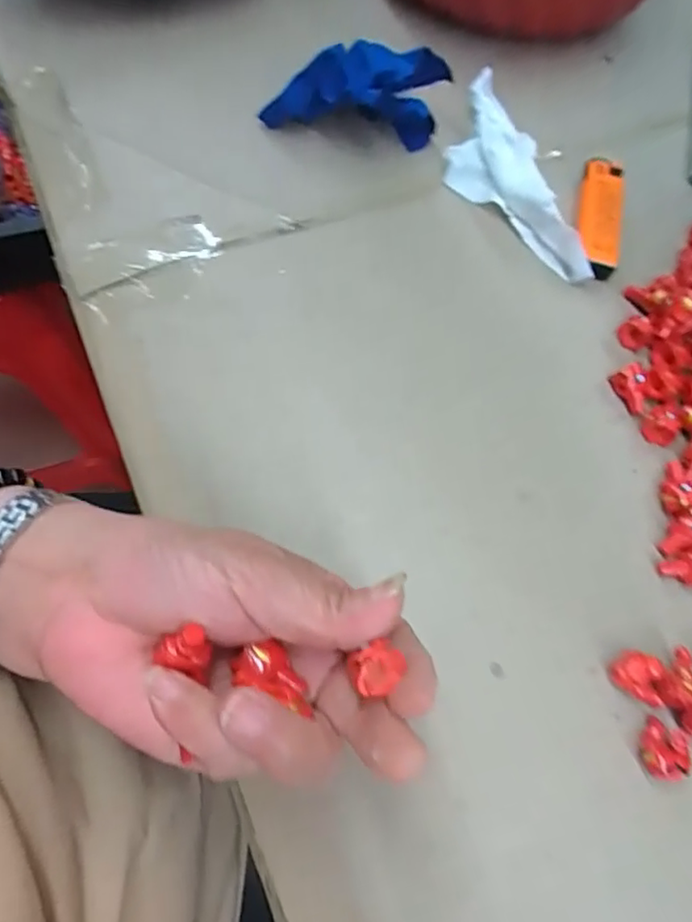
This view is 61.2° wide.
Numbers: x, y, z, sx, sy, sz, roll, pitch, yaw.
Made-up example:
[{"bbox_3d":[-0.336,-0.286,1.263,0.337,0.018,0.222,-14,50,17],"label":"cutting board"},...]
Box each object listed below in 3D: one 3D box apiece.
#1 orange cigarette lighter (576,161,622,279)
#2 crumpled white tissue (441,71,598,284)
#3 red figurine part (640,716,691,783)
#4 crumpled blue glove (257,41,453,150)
[{"bbox_3d":[0.148,-0.144,0.343,0.024,0.014,0.080,12,69,3],"label":"orange cigarette lighter"},{"bbox_3d":[0.090,-0.173,0.345,0.053,0.023,0.154,-15,70,-7],"label":"crumpled white tissue"},{"bbox_3d":[0.129,0.118,0.236,0.016,0.012,0.022,35,71,11],"label":"red figurine part"},{"bbox_3d":[0.007,-0.234,0.352,0.104,0.048,0.056,8,68,1],"label":"crumpled blue glove"}]

